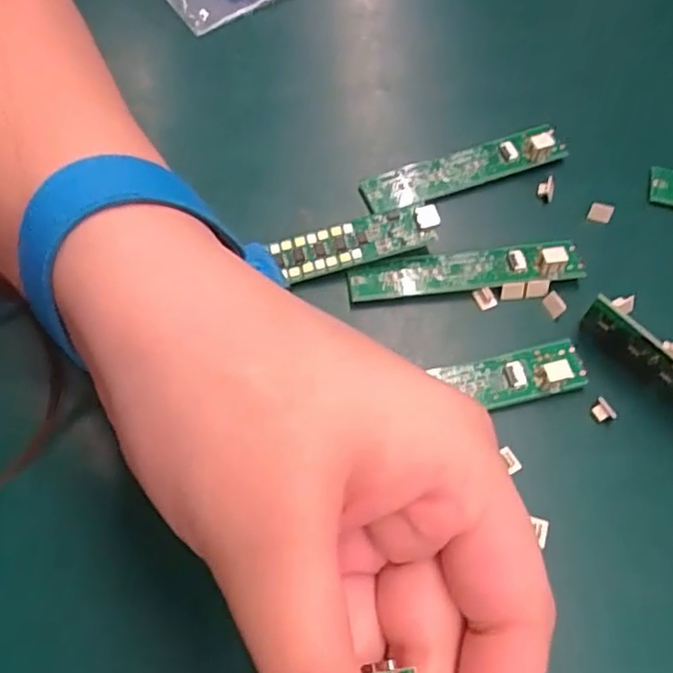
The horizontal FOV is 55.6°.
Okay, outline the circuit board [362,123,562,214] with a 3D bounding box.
[{"bbox_3d":[0.048,-0.066,0.246,0.078,0.008,0.016,-20,71,-7],"label":"circuit board"}]

